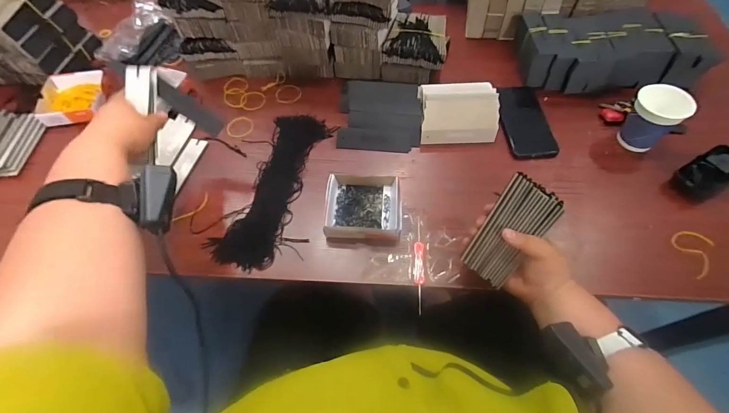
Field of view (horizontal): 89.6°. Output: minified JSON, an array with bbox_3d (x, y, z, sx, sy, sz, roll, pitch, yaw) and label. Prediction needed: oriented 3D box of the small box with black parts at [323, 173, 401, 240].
[{"bbox_3d":[-0.001,-0.002,0.571,0.113,0.033,0.111,2,58,4],"label":"small box with black parts"}]

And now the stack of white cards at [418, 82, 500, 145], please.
[{"bbox_3d":[0.170,-0.170,0.668,0.140,0.039,0.131,-1,58,2],"label":"stack of white cards"}]

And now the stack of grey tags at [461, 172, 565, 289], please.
[{"bbox_3d":[0.184,0.032,0.461,0.065,0.024,0.134,34,104,22],"label":"stack of grey tags"}]

